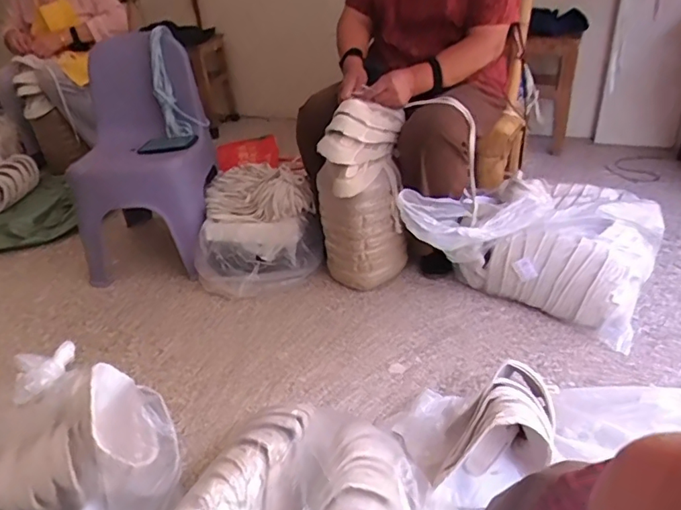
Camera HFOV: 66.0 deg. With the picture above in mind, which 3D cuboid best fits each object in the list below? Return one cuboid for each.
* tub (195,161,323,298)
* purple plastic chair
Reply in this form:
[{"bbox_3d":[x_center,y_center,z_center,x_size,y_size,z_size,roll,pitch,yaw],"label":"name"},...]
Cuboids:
[{"bbox_3d":[-0.213,-0.076,1.417,0.316,0.281,0.312,-3,32,2],"label":"tub"},{"bbox_3d":[-0.536,-0.258,1.418,0.332,0.541,0.336,-3,32,3],"label":"purple plastic chair"}]

